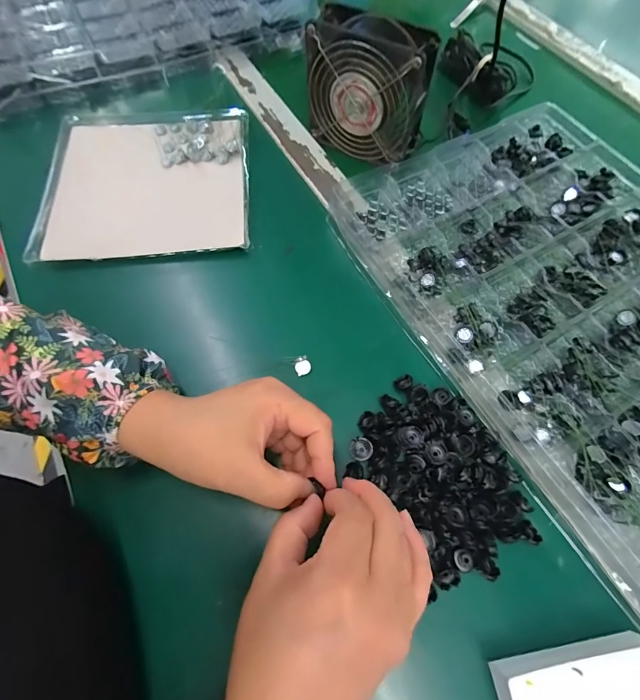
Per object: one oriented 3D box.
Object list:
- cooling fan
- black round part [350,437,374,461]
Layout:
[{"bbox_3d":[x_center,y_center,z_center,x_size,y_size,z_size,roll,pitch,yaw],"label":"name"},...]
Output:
[{"bbox_3d":[0.047,-0.265,0.366,0.120,0.103,0.051,32,70,12],"label":"cooling fan"},{"bbox_3d":[0.031,0.075,0.272,0.017,0.005,0.017,0,67,-1],"label":"black round part"}]

